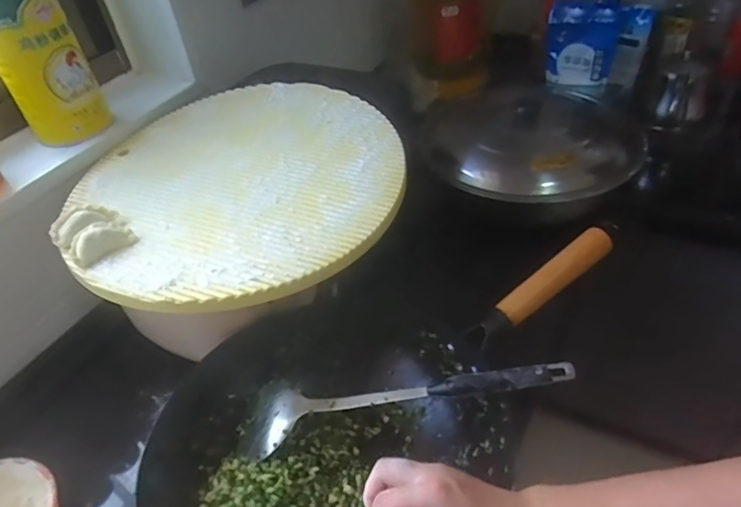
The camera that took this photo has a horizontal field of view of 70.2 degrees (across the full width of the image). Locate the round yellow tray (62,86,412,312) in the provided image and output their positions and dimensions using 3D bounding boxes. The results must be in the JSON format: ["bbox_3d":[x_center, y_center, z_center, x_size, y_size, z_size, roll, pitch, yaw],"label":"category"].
[{"bbox_3d":[-0.147,-0.091,0.618,0.362,0.023,0.368,-3,44,3],"label":"round yellow tray"}]

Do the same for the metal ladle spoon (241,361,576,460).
[{"bbox_3d":[0.020,0.146,0.521,0.342,0.030,0.071,-13,42,15],"label":"metal ladle spoon"}]

